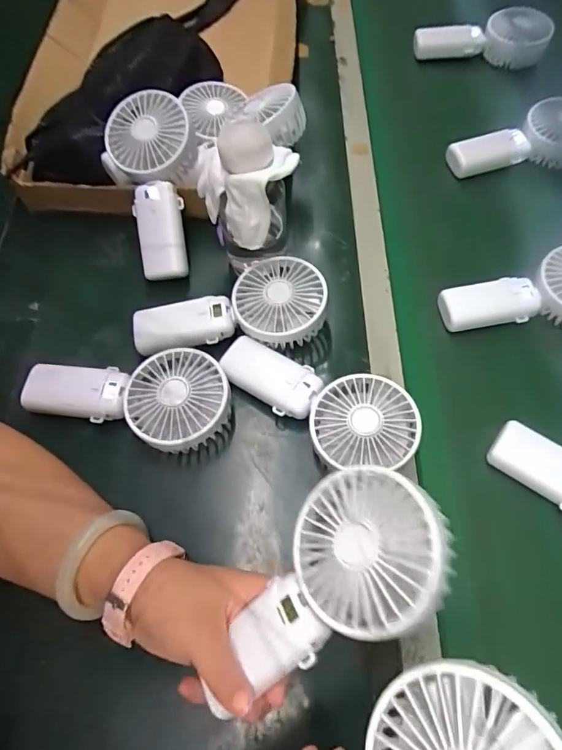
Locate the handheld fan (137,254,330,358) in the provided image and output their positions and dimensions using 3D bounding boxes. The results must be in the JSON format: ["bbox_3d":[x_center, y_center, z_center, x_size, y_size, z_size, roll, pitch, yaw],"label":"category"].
[{"bbox_3d":[-0.051,-0.066,0.452,0.181,0.034,0.084,-6,68,-2],"label":"handheld fan"}]

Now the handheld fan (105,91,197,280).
[{"bbox_3d":[-0.132,-0.200,0.491,0.088,0.040,0.177,-6,95,-2],"label":"handheld fan"}]

